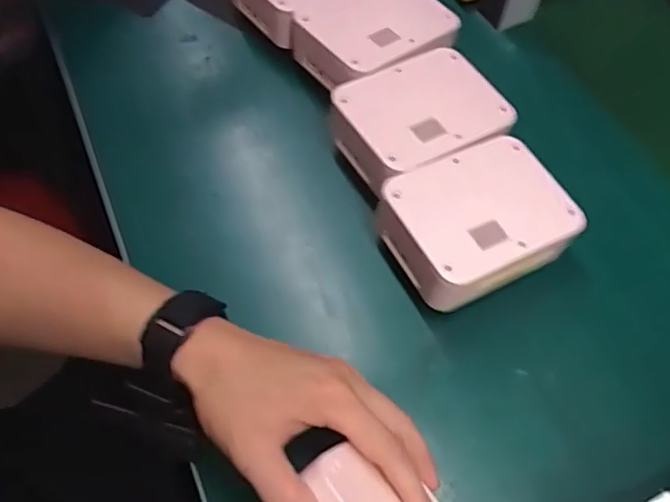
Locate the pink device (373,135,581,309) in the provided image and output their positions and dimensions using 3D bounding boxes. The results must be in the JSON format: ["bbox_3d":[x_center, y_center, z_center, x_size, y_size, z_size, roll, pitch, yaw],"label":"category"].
[{"bbox_3d":[0.108,-0.023,0.448,0.135,0.045,0.107,-20,63,-13],"label":"pink device"}]

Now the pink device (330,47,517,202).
[{"bbox_3d":[0.070,-0.109,0.491,0.140,0.041,0.102,-25,64,-15],"label":"pink device"}]

